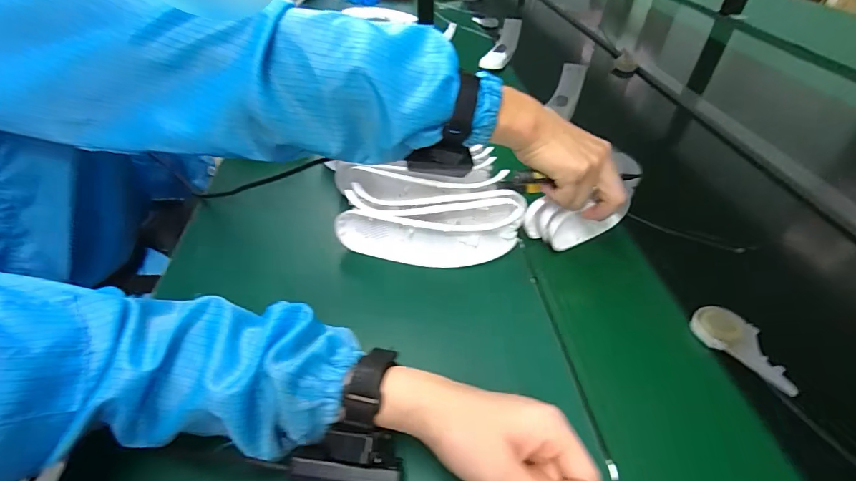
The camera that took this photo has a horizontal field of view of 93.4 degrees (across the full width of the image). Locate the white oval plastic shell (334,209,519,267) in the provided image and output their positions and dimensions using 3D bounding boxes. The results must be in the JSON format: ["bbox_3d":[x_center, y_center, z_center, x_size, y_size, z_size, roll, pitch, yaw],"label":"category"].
[{"bbox_3d":[-0.001,-0.001,0.439,0.195,0.052,0.035,1,43,1],"label":"white oval plastic shell"}]

